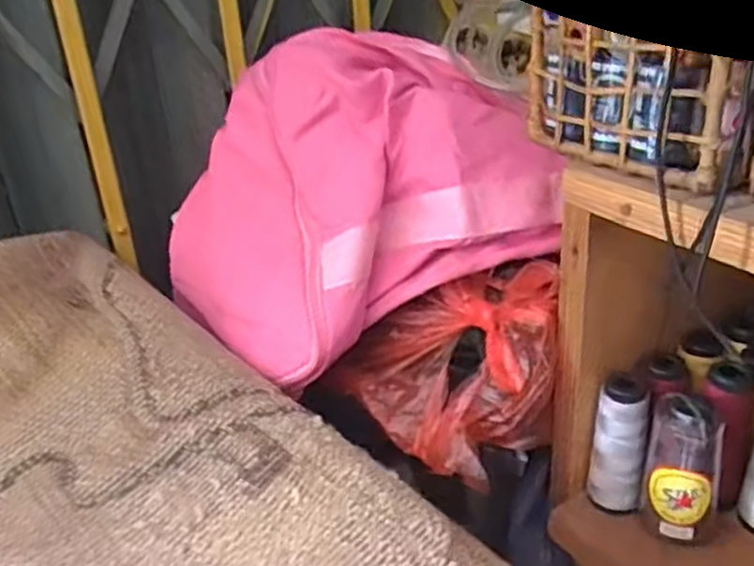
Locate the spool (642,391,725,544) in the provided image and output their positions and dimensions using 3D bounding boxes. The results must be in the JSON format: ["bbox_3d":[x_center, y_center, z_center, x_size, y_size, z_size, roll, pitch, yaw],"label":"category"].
[{"bbox_3d":[0.220,0.135,0.530,0.052,0.111,0.037,10,31,25],"label":"spool"}]

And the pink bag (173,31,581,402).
[{"bbox_3d":[-0.025,-0.076,0.583,0.270,0.189,0.228,-15,29,-18],"label":"pink bag"}]

